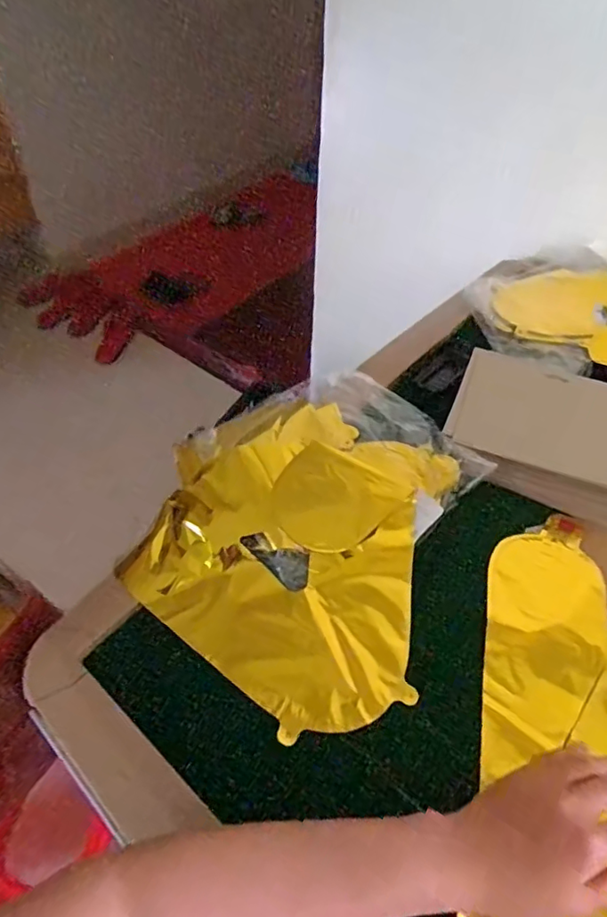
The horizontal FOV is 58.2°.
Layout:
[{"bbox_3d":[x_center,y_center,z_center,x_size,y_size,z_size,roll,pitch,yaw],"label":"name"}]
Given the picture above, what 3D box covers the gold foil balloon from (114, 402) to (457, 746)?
[{"bbox_3d":[-0.012,0.074,0.535,0.279,0.054,0.320,14,53,13],"label":"gold foil balloon"}]

